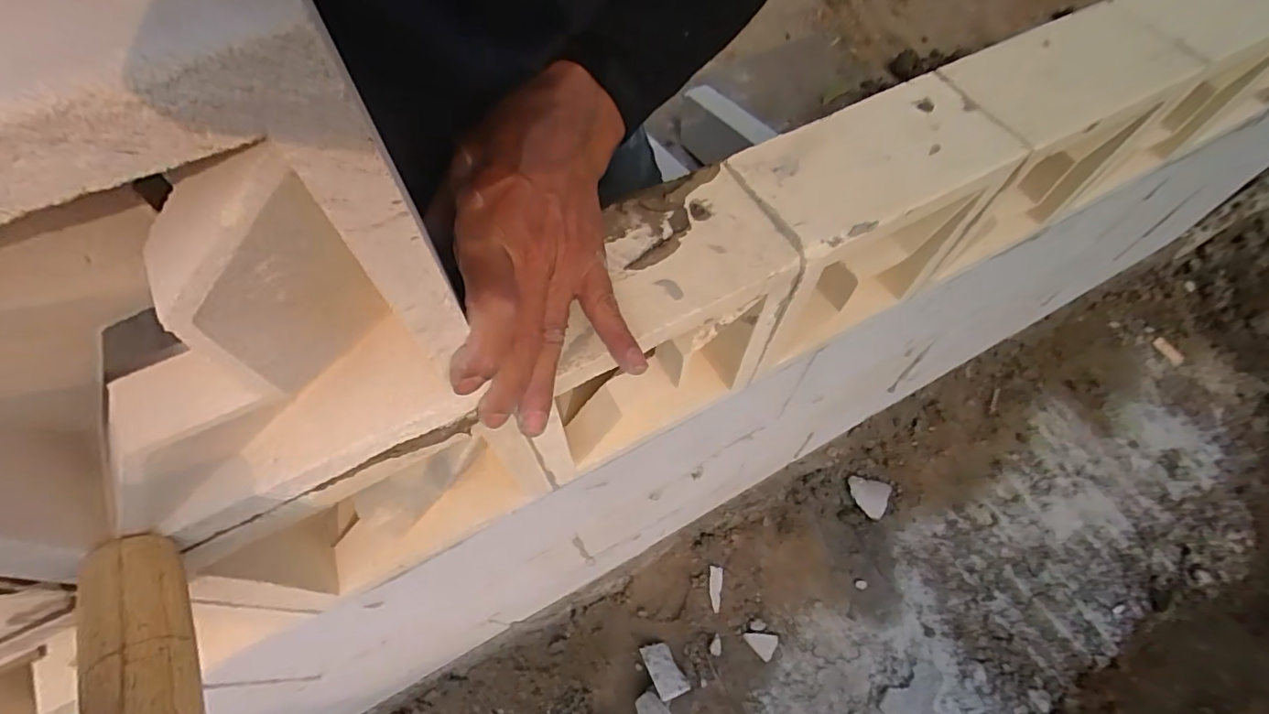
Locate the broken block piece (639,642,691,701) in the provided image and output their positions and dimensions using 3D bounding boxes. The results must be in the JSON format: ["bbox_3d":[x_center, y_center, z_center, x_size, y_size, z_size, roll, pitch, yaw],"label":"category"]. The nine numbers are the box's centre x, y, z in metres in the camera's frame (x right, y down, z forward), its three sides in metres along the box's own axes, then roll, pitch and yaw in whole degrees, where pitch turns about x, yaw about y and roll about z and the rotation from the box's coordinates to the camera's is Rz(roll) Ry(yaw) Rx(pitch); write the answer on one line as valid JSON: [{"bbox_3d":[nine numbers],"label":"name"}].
[{"bbox_3d":[0.050,0.531,0.917,0.052,0.043,0.087,-24,64,-12],"label":"broken block piece"}]

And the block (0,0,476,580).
[{"bbox_3d":[-0.175,-0.022,0.189,0.191,0.177,0.089,-26,64,-13],"label":"block"}]

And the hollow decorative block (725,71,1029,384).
[{"bbox_3d":[0.170,-0.100,0.444,0.190,0.177,0.094,-25,64,-13],"label":"hollow decorative block"}]

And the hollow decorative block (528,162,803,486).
[{"bbox_3d":[0.001,-0.014,0.399,0.191,0.182,0.087,-26,64,-13],"label":"hollow decorative block"}]

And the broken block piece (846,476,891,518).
[{"bbox_3d":[0.442,0.263,1.025,0.073,0.016,0.066,23,64,12],"label":"broken block piece"}]

